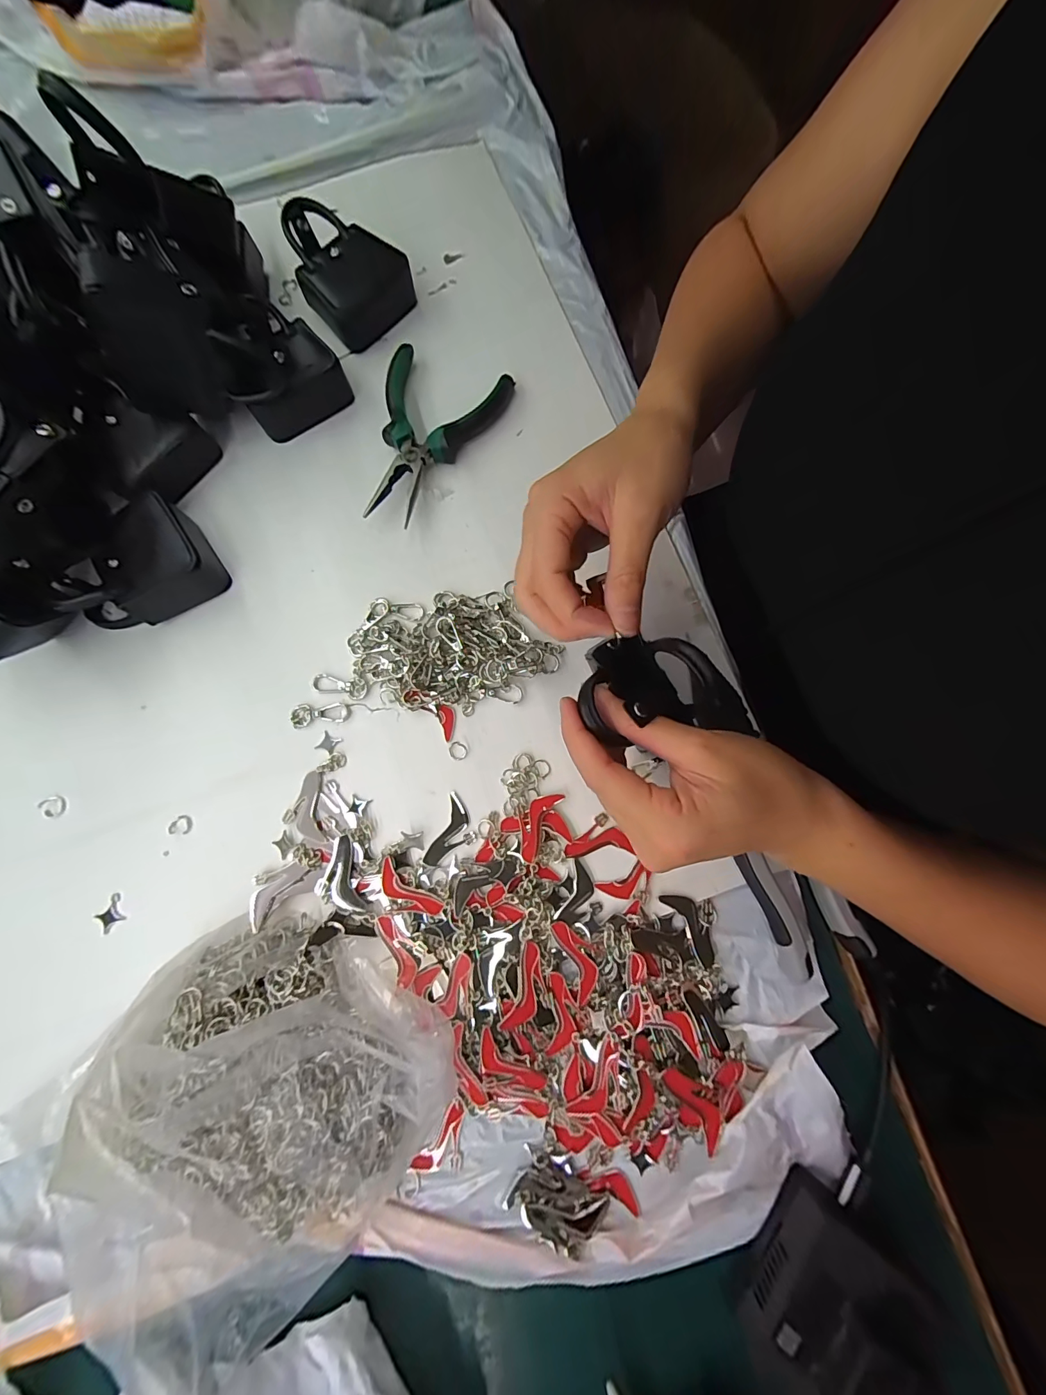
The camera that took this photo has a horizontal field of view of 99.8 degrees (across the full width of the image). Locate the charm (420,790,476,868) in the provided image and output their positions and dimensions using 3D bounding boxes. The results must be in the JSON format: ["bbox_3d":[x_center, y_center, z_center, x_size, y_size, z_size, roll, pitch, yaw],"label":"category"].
[{"bbox_3d":[-0.044,0.090,0.288,0.025,0.004,0.047,21,78,6],"label":"charm"}]

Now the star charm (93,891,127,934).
[{"bbox_3d":[-0.263,0.137,0.280,0.018,0.004,0.018,-40,79,-8],"label":"star charm"}]

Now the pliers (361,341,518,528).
[{"bbox_3d":[-0.075,-0.200,0.343,0.095,0.024,0.145,19,78,5],"label":"pliers"}]

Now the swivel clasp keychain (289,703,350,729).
[{"bbox_3d":[-0.142,0.011,0.305,0.040,0.004,0.016,-6,77,0],"label":"swivel clasp keychain"}]

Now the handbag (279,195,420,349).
[{"bbox_3d":[-0.146,-0.346,0.364,0.078,0.052,0.098,-41,79,-8],"label":"handbag"}]

